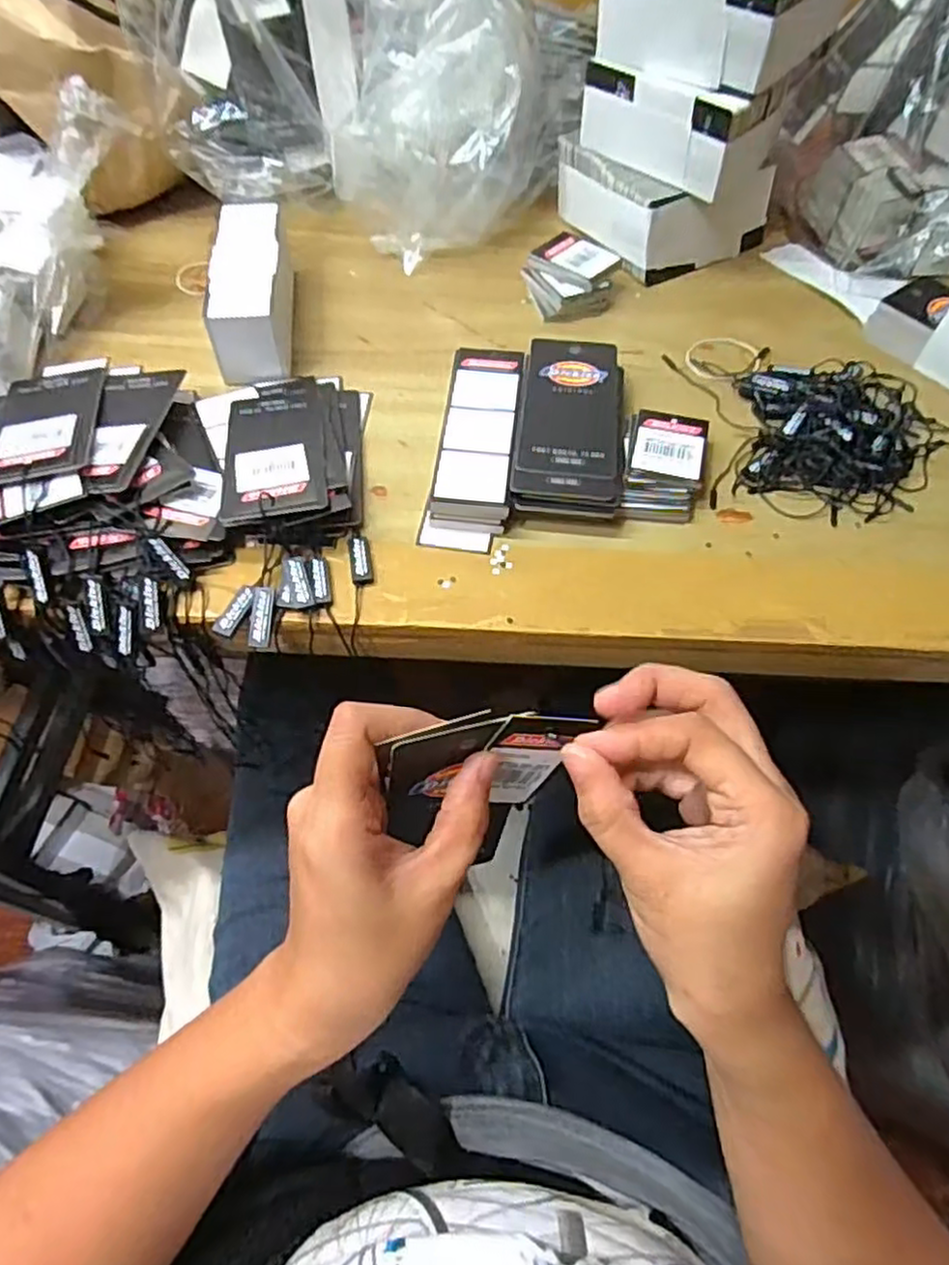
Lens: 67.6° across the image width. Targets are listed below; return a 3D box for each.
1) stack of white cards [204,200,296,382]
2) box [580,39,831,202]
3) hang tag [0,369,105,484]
[{"bbox_3d":[-0.132,-0.208,0.424,0.039,0.039,0.121,-6,57,-4],"label":"stack of white cards"},{"bbox_3d":[0.142,-0.343,0.462,0.113,0.051,0.102,37,64,21],"label":"box"},{"bbox_3d":[-0.219,-0.109,0.361,0.050,0.008,0.110,-13,44,-10],"label":"hang tag"}]

